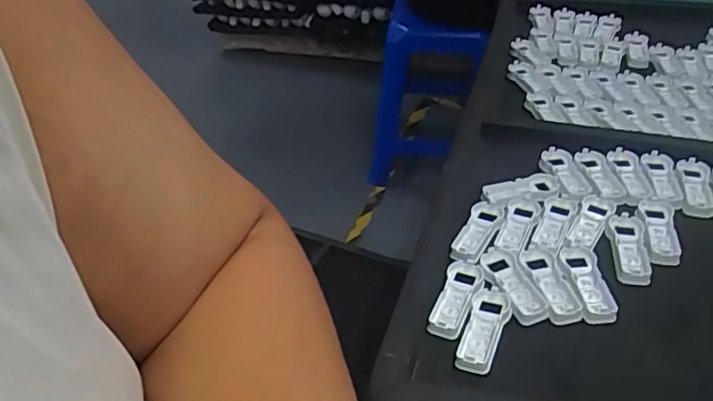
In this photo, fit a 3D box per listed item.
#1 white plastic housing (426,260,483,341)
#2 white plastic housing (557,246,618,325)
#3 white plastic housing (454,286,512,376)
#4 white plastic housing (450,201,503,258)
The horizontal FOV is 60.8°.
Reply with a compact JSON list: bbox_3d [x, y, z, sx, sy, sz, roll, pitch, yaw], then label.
[{"bbox_3d":[0.060,0.059,0.362,0.021,0.012,0.054,13,42,17],"label":"white plastic housing"},{"bbox_3d":[0.138,0.050,0.366,0.023,0.012,0.053,-5,40,-3],"label":"white plastic housing"},{"bbox_3d":[0.073,0.073,0.344,0.021,0.011,0.057,13,42,18],"label":"white plastic housing"},{"bbox_3d":[0.082,0.019,0.408,0.021,0.009,0.053,17,43,22],"label":"white plastic housing"}]

